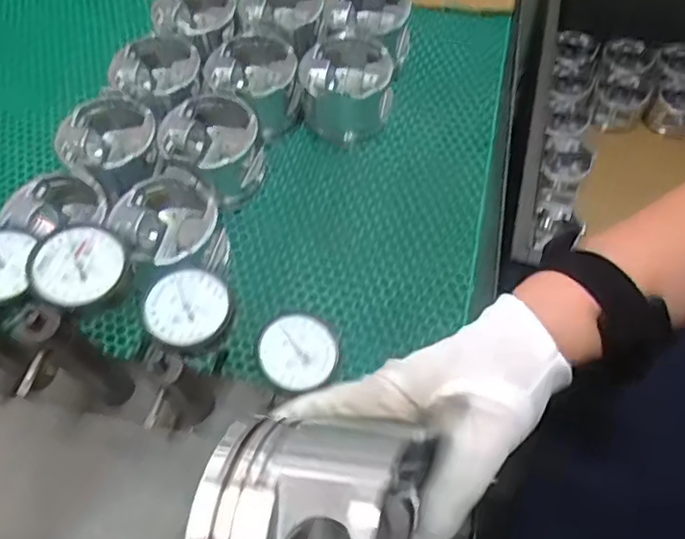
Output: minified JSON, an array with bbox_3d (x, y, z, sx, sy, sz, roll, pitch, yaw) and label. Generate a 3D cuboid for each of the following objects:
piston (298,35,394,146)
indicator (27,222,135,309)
[{"bbox_3d":[0.003,-0.204,0.689,0.104,0.079,0.111,2,58,5],"label":"piston"},{"bbox_3d":[-0.152,-0.001,0.349,0.053,0.018,0.050,30,64,20],"label":"indicator"}]

